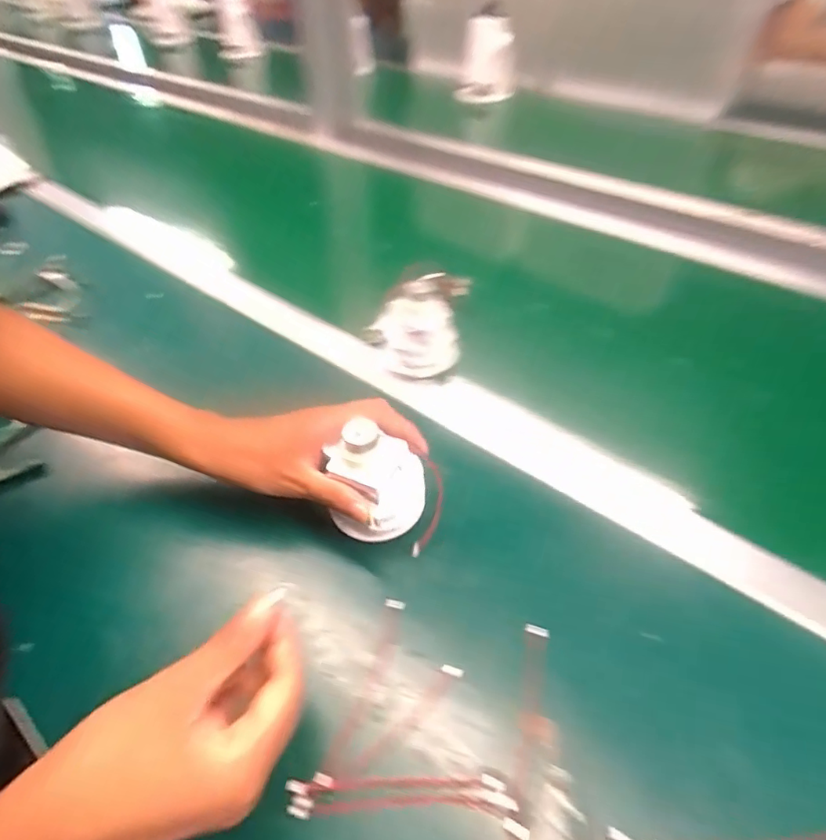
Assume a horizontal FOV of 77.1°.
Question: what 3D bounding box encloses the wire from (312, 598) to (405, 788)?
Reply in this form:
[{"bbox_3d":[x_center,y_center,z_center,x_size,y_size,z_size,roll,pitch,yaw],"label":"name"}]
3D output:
[{"bbox_3d":[-0.028,0.158,0.309,0.013,0.006,0.106,13,48,15],"label":"wire"}]

